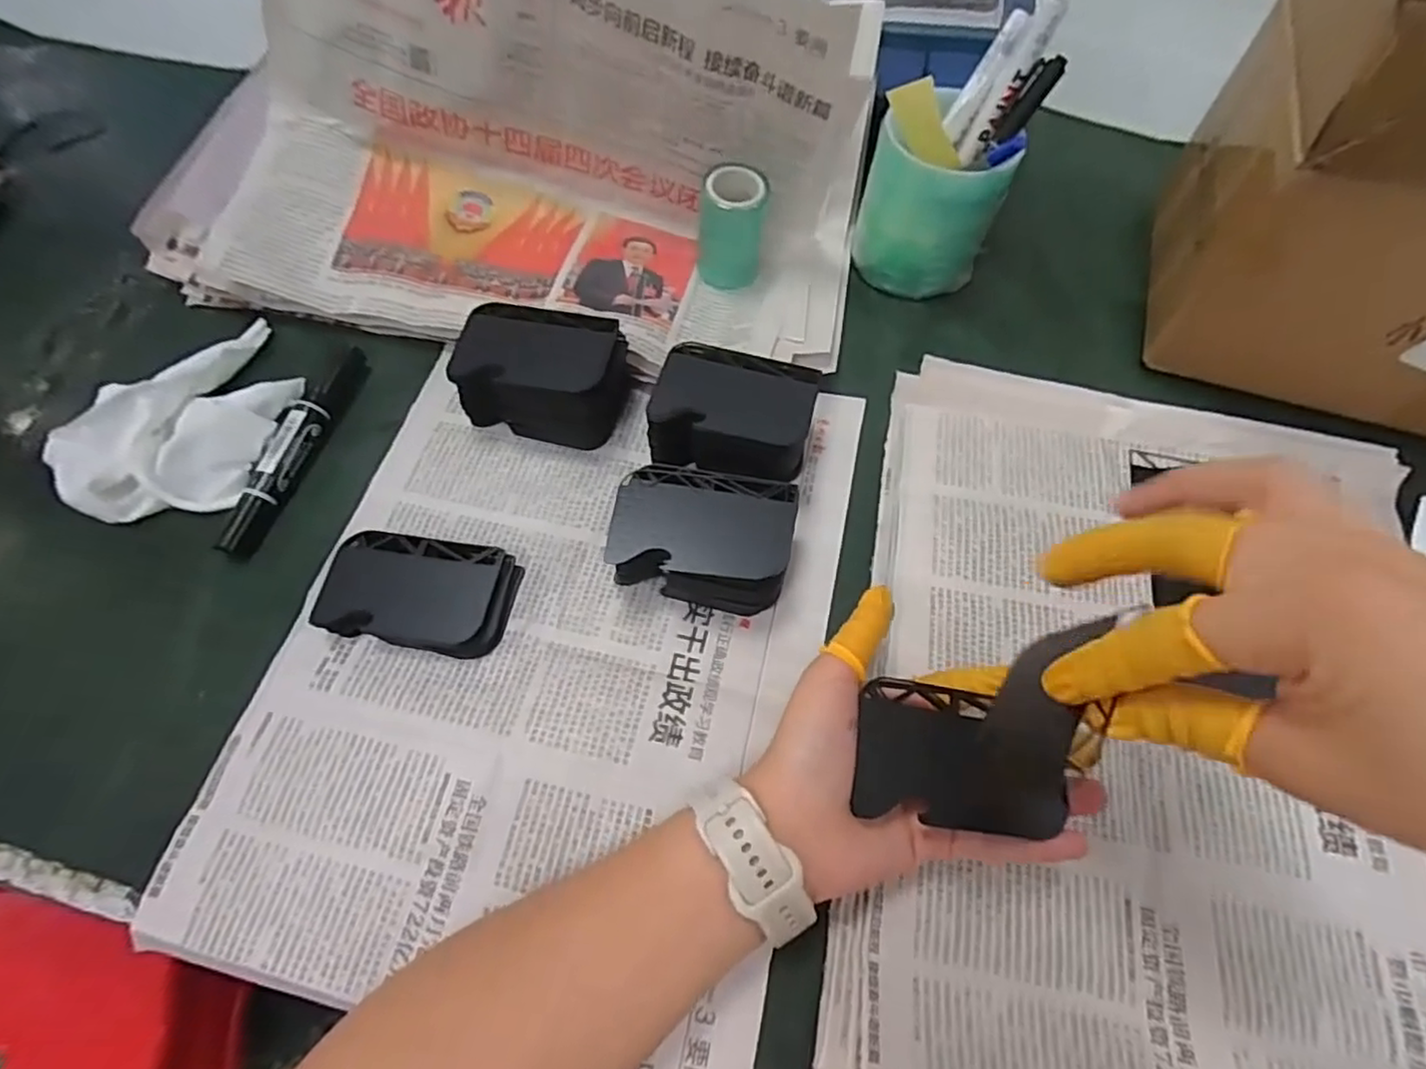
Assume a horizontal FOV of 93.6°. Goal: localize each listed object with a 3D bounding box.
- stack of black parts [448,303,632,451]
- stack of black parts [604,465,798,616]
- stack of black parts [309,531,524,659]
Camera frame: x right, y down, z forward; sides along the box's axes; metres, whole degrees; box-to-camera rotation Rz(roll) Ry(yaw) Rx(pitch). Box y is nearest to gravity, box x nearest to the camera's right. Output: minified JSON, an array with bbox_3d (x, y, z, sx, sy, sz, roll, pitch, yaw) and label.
[{"bbox_3d":[-0.099,-0.092,0.394,0.089,0.054,0.056,7,63,4],"label":"stack of black parts"},{"bbox_3d":[-0.006,0.005,0.346,0.091,0.047,0.062,5,63,3],"label":"stack of black parts"},{"bbox_3d":[-0.152,0.029,0.347,0.091,0.019,0.056,9,63,5],"label":"stack of black parts"}]

